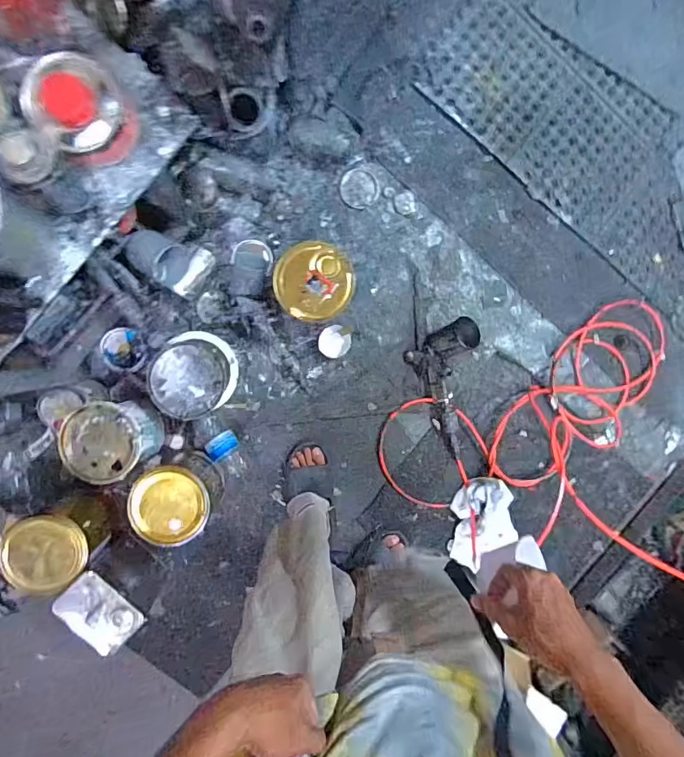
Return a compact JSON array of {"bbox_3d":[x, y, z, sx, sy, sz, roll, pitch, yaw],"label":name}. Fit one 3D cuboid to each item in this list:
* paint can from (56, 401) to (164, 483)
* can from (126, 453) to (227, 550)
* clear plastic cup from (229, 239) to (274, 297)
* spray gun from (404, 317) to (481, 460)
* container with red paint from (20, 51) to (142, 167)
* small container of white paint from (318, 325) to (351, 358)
[{"bbox_3d":[-0.486,0.123,1.015,0.162,0.187,0.157,0,94,-5],"label":"paint can"},{"bbox_3d":[-0.352,0.253,1.024,0.153,0.190,0.147,0,94,-5],"label":"can"},{"bbox_3d":[-0.217,-0.254,1.078,0.096,0.093,0.134,2,94,-5],"label":"clear plastic cup"},{"bbox_3d":[0.253,0.030,1.155,0.166,0.085,0.347,-4,106,-2],"label":"spray gun"},{"bbox_3d":[-0.293,-0.305,0.536,0.093,0.071,0.093,0,94,-5],"label":"container with red paint"},{"bbox_3d":[-0.017,-0.089,1.127,0.079,0.058,0.080,3,94,-5],"label":"small container of white paint"}]

